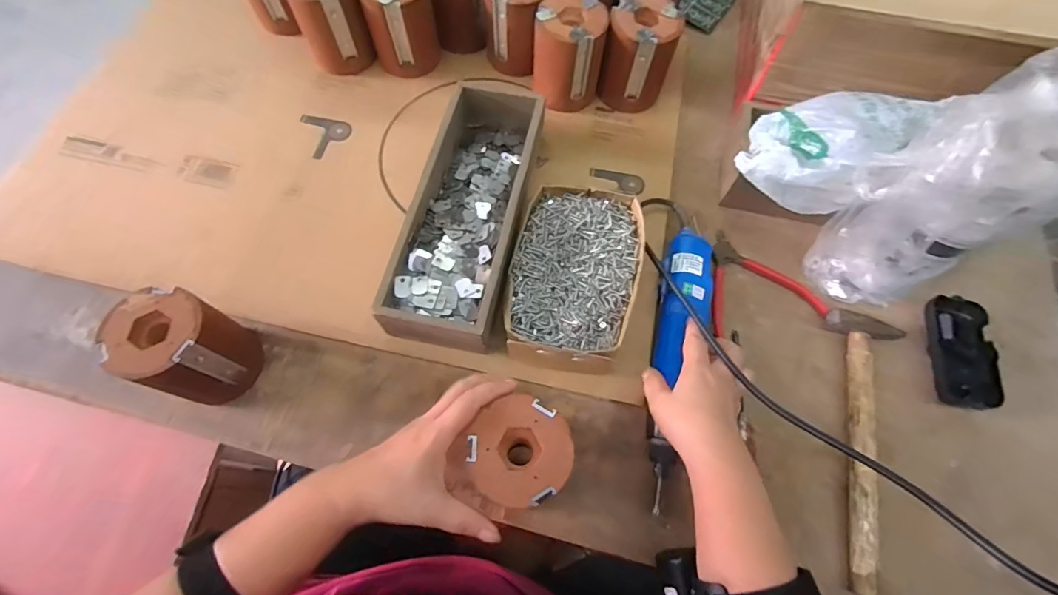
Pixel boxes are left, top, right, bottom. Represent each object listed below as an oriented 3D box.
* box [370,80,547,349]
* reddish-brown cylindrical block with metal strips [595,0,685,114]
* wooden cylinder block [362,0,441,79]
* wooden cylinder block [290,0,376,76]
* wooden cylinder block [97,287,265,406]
[{"bbox_3d":[-0.058,-0.090,0.489,0.103,0.067,0.292,11,67,3],"label":"box"},{"bbox_3d":[0.127,-0.283,0.556,0.077,0.100,0.074,12,67,4],"label":"reddish-brown cylindrical block with metal strips"},{"bbox_3d":[-0.154,-0.335,0.575,0.076,0.100,0.071,-14,68,-8],"label":"wooden cylinder block"},{"bbox_3d":[-0.237,-0.338,0.571,0.078,0.099,0.076,-14,68,-7],"label":"wooden cylinder block"},{"bbox_3d":[-0.296,0.041,0.408,0.074,0.086,0.073,23,68,8],"label":"wooden cylinder block"}]

